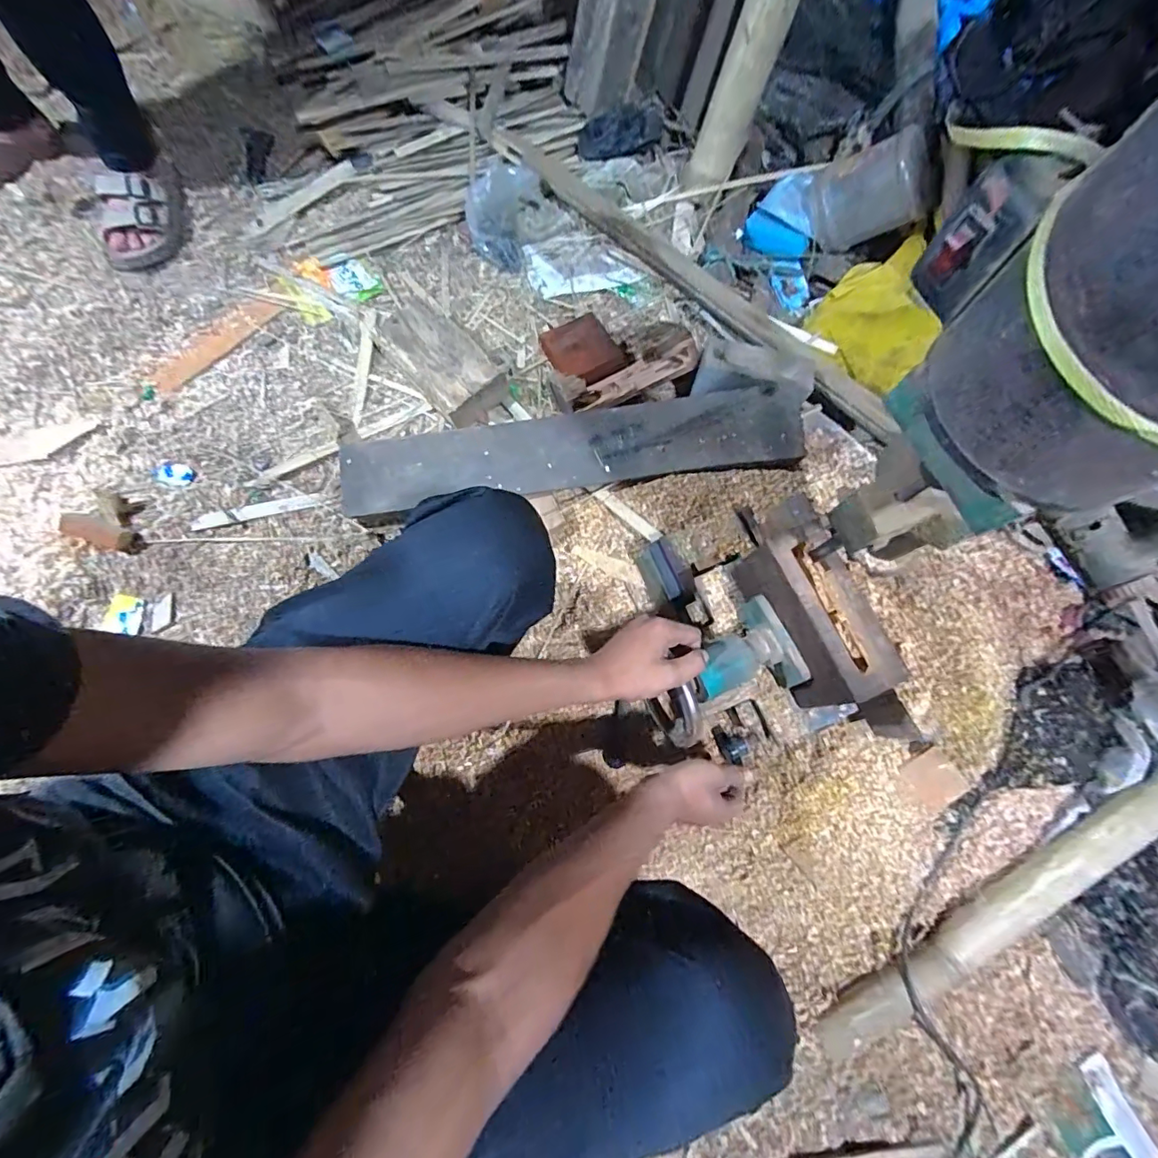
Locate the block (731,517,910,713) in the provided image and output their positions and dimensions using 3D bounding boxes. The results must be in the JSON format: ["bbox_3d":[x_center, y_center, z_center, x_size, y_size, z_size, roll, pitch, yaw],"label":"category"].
[{"bbox_3d":[0.248,0.041,0.551,0.078,0.093,0.178,-21,74,-8],"label":"block"}]

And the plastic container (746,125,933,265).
[{"bbox_3d":[0.465,-0.697,0.952,0.291,0.127,0.127,-3,71,27],"label":"plastic container"}]

